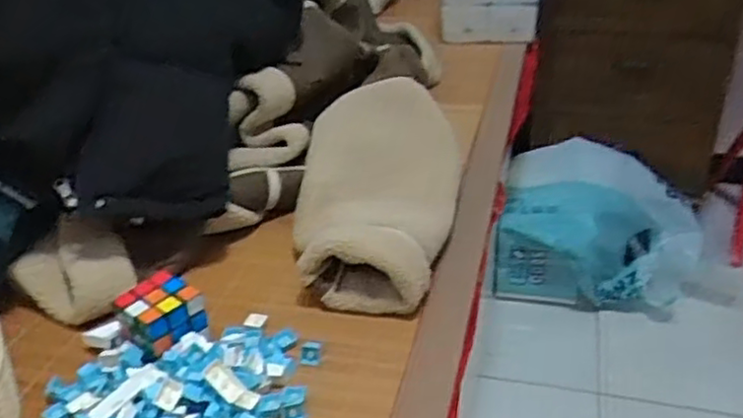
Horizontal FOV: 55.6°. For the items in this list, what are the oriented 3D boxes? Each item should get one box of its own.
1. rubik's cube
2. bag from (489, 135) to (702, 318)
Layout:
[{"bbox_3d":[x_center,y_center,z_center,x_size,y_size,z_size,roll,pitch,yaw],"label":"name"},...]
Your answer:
[{"bbox_3d":[-0.195,0.102,0.660,0.066,0.059,0.064,25,41,37],"label":"rubik's cube"},{"bbox_3d":[0.473,0.039,1.438,0.391,0.195,0.344,8,33,17],"label":"bag"}]

